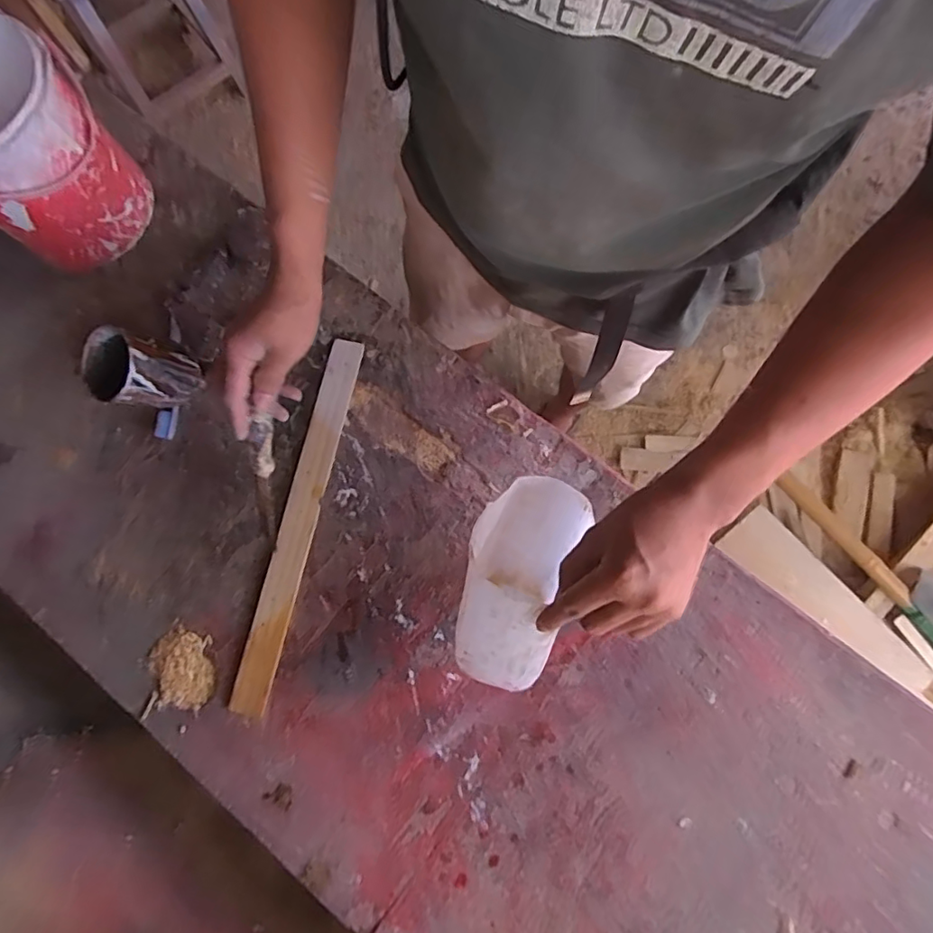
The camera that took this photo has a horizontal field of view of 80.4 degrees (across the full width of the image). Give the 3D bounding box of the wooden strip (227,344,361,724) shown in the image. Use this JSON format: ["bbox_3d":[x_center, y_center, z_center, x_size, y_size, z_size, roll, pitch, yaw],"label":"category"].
[{"bbox_3d":[-0.191,0.058,0.634,0.039,0.014,0.430,13,79,4],"label":"wooden strip"}]

